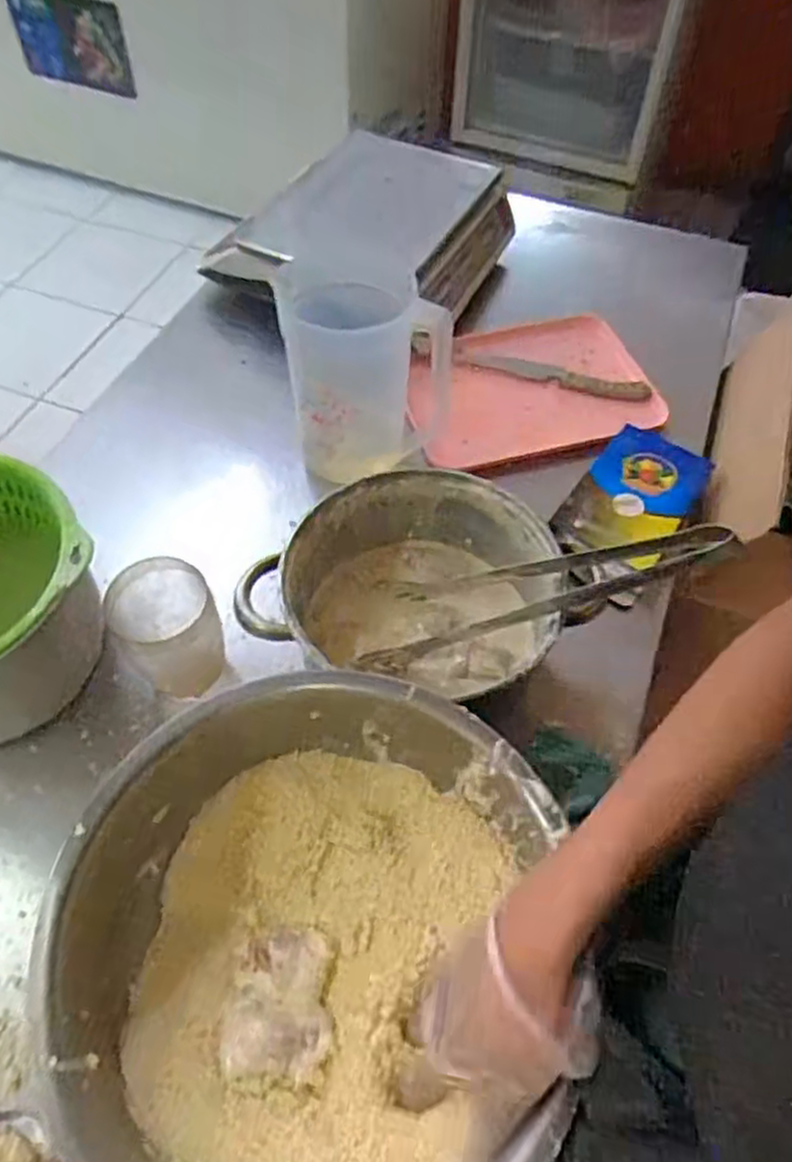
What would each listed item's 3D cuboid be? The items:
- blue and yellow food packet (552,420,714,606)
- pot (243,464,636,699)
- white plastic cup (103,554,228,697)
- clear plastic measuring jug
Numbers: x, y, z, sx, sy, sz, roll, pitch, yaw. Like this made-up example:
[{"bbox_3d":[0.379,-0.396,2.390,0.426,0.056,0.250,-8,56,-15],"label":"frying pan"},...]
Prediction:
[{"bbox_3d":[0.250,-0.088,0.796,0.114,0.031,0.219,32,62,18],"label":"blue and yellow food packet"},{"bbox_3d":[0.024,0.020,0.655,0.223,0.118,0.228,0,58,-1],"label":"pot"},{"bbox_3d":[-0.196,0.043,0.650,0.085,0.091,0.106,-30,63,-18],"label":"white plastic cup"},{"bbox_3d":[-0.025,-0.208,0.760,0.162,0.195,0.107,-12,59,-8],"label":"clear plastic measuring jug"}]

